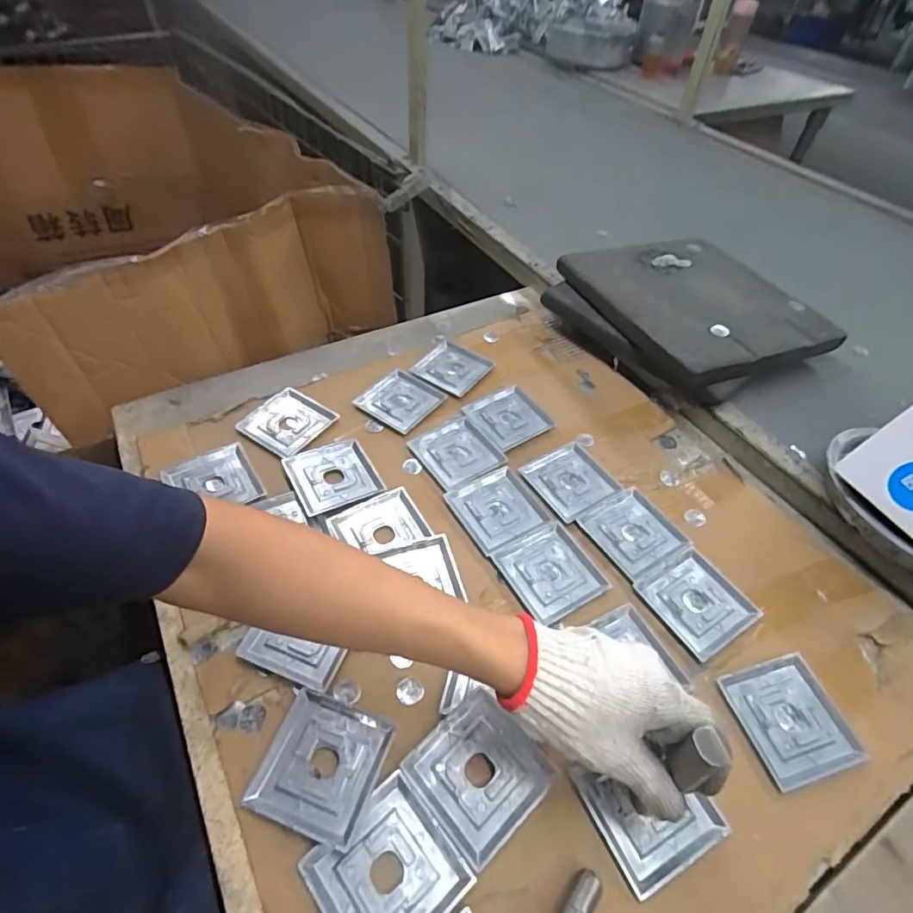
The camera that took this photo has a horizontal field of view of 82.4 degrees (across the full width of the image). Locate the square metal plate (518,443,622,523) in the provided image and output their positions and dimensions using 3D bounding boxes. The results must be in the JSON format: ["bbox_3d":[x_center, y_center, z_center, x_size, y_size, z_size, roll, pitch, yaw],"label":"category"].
[{"bbox_3d":[0.134,0.027,0.614,0.089,0.006,0.086,-27,55,-25],"label":"square metal plate"}]

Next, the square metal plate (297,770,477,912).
[{"bbox_3d":[-0.050,0.296,0.368,0.090,0.005,0.089,-33,58,-28],"label":"square metal plate"}]

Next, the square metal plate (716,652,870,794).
[{"bbox_3d":[0.290,0.226,0.451,0.091,0.004,0.090,-11,50,-13],"label":"square metal plate"}]

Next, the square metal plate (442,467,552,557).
[{"bbox_3d":[0.045,0.058,0.580,0.085,0.005,0.089,-24,54,-23],"label":"square metal plate"}]

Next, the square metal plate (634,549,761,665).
[{"bbox_3d":[0.240,0.144,0.519,0.092,0.004,0.088,-24,54,-23],"label":"square metal plate"}]

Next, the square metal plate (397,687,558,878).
[{"bbox_3d":[0.019,0.245,0.408,0.089,0.008,0.089,-33,58,-28],"label":"square metal plate"}]

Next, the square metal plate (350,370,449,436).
[{"bbox_3d":[-0.072,-0.076,0.687,0.086,0.006,0.084,28,53,20],"label":"square metal plate"}]

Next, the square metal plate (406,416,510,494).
[{"bbox_3d":[0.000,-0.005,0.631,0.087,0.004,0.089,-26,55,-24],"label":"square metal plate"}]

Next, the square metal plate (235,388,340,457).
[{"bbox_3d":[-0.210,-0.044,0.650,0.092,0.010,0.088,29,53,20],"label":"square metal plate"}]

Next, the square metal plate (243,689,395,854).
[{"bbox_3d":[-0.105,0.239,0.407,0.088,0.012,0.089,17,50,11],"label":"square metal plate"}]

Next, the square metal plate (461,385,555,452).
[{"bbox_3d":[0.067,-0.053,0.676,0.085,0.004,0.087,-25,55,-24],"label":"square metal plate"}]

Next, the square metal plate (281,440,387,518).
[{"bbox_3d":[-0.140,0.022,0.595,0.089,0.007,0.091,-21,53,-21],"label":"square metal plate"}]

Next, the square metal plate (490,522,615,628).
[{"bbox_3d":[0.097,0.117,0.533,0.086,0.004,0.090,-23,54,-22],"label":"square metal plate"}]

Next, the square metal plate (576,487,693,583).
[{"bbox_3d":[0.194,0.083,0.568,0.087,0.004,0.090,-25,55,-24],"label":"square metal plate"}]

